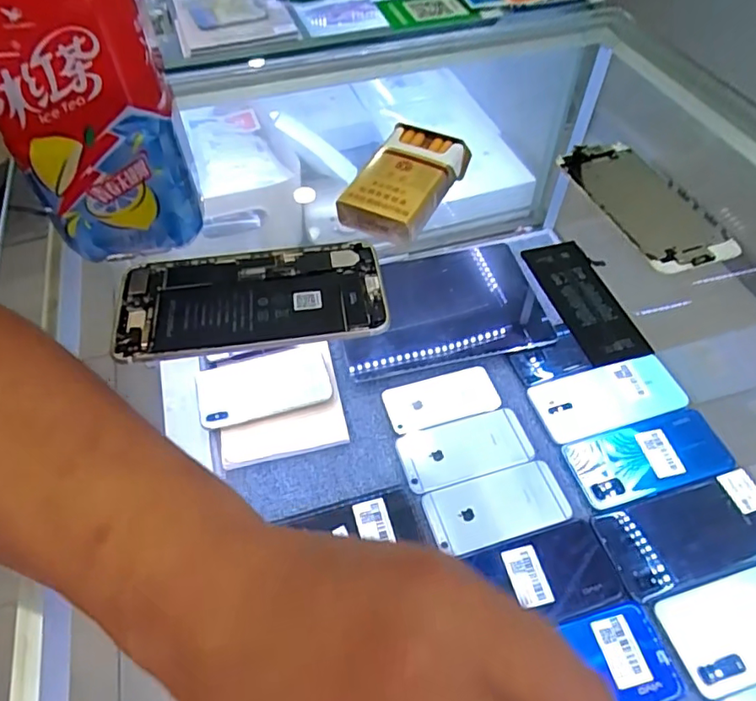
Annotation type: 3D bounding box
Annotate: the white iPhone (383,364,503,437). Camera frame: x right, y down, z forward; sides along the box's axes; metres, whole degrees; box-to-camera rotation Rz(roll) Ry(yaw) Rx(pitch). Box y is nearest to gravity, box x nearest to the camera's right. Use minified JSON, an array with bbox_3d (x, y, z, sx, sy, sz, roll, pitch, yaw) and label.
[{"bbox_3d":[0.070,0.053,0.616,0.123,0.010,0.057,-12,53,-7],"label":"white iPhone"}]

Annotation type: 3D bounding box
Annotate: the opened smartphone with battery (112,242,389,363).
[{"bbox_3d":[-0.075,-0.032,0.334,0.155,0.008,0.077,-8,52,-4],"label":"opened smartphone with battery"}]

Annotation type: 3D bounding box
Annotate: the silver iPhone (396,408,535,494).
[{"bbox_3d":[0.091,0.102,0.583,0.135,0.009,0.065,-14,53,-9],"label":"silver iPhone"}]

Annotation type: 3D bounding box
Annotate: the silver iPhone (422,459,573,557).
[{"bbox_3d":[0.117,0.152,0.544,0.134,0.004,0.066,-14,53,-9],"label":"silver iPhone"}]

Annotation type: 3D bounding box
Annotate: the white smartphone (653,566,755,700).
[{"bbox_3d":[0.326,0.229,0.475,0.161,0.005,0.076,-14,53,-9],"label":"white smartphone"}]

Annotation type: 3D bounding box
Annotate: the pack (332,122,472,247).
[{"bbox_3d":[0.019,-0.120,0.388,0.058,0.027,0.097,21,56,17],"label":"pack"}]

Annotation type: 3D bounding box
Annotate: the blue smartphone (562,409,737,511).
[{"bbox_3d":[0.276,0.107,0.567,0.159,0.005,0.073,-14,53,-9],"label":"blue smartphone"}]

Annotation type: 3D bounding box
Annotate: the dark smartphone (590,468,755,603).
[{"bbox_3d":[0.295,0.172,0.523,0.171,0.007,0.081,-14,53,-9],"label":"dark smartphone"}]

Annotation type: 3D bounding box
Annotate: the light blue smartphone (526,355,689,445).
[{"bbox_3d":[0.251,0.049,0.611,0.158,0.008,0.076,-14,53,-9],"label":"light blue smartphone"}]

